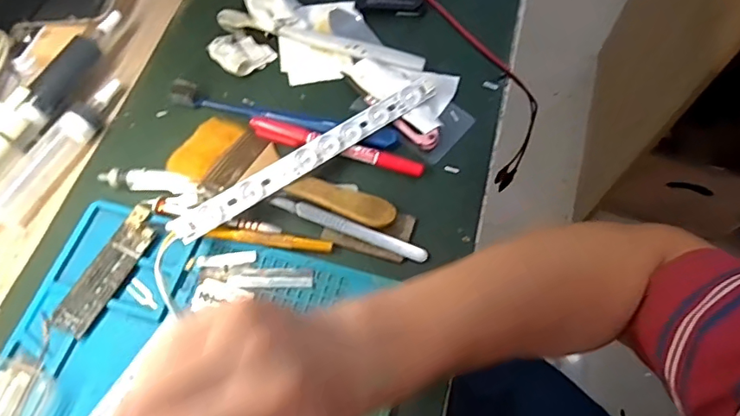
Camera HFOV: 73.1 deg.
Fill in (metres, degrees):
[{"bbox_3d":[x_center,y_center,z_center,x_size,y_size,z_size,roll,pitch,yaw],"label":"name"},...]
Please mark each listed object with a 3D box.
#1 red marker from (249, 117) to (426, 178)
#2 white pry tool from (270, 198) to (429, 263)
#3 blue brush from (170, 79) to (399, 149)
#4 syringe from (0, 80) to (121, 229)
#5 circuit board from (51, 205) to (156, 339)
[{"bbox_3d":[-0.027,-0.047,0.381,0.140,0.014,0.014,18,67,8],"label":"red marker"},{"bbox_3d":[-0.015,0.014,0.350,0.115,0.004,0.010,20,67,9],"label":"white pry tool"},{"bbox_3d":[-0.069,-0.072,0.395,0.184,0.016,0.022,13,66,6],"label":"blue brush"},{"bbox_3d":[-0.242,-0.049,0.383,0.033,0.020,0.134,21,67,9],"label":"syringe"},{"bbox_3d":[-0.177,0.041,0.342,0.025,0.005,0.092,26,68,11],"label":"circuit board"}]

